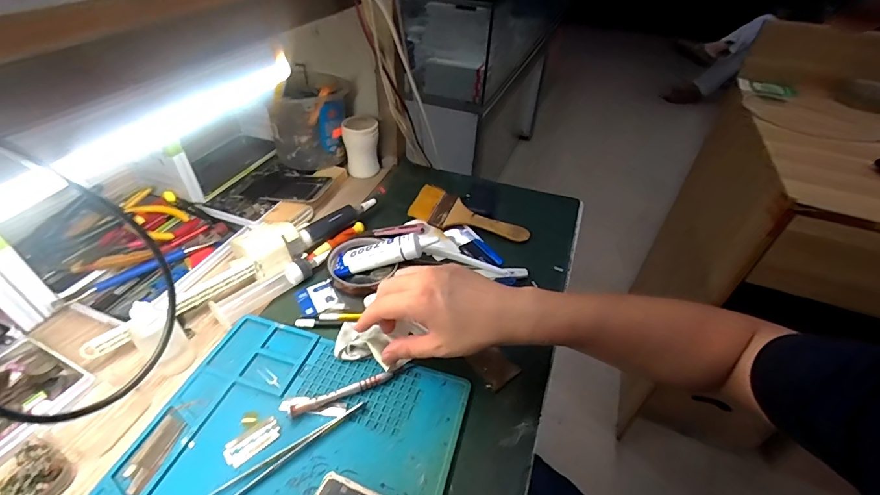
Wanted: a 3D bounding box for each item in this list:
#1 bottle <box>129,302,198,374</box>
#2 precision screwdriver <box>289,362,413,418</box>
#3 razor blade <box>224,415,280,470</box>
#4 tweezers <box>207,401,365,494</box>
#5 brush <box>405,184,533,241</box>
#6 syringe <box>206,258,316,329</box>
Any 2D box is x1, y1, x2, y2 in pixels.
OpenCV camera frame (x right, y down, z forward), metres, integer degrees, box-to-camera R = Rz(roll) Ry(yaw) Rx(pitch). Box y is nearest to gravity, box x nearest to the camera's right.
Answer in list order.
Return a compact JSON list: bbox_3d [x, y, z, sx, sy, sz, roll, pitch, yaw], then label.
[{"bbox_3d":[-0.254,0.077,0.364,0.028,0.073,0.035,33,49,30],"label":"bottle"},{"bbox_3d":[-0.077,0.127,0.364,0.112,0.009,0.010,-16,44,-21],"label":"precision screwdriver"},{"bbox_3d":[-0.154,0.158,0.330,0.043,0.004,0.023,-30,50,-32],"label":"razor blade"},{"bbox_3d":[-0.123,0.163,0.326,0.130,0.004,0.016,-29,50,-31],"label":"tweezers"},{"bbox_3d":[0.036,-0.035,0.550,0.160,0.014,0.061,29,62,17],"label":"brush"},{"bbox_3d":[-0.191,0.044,0.444,0.030,0.021,0.114,30,48,28],"label":"syringe"}]

